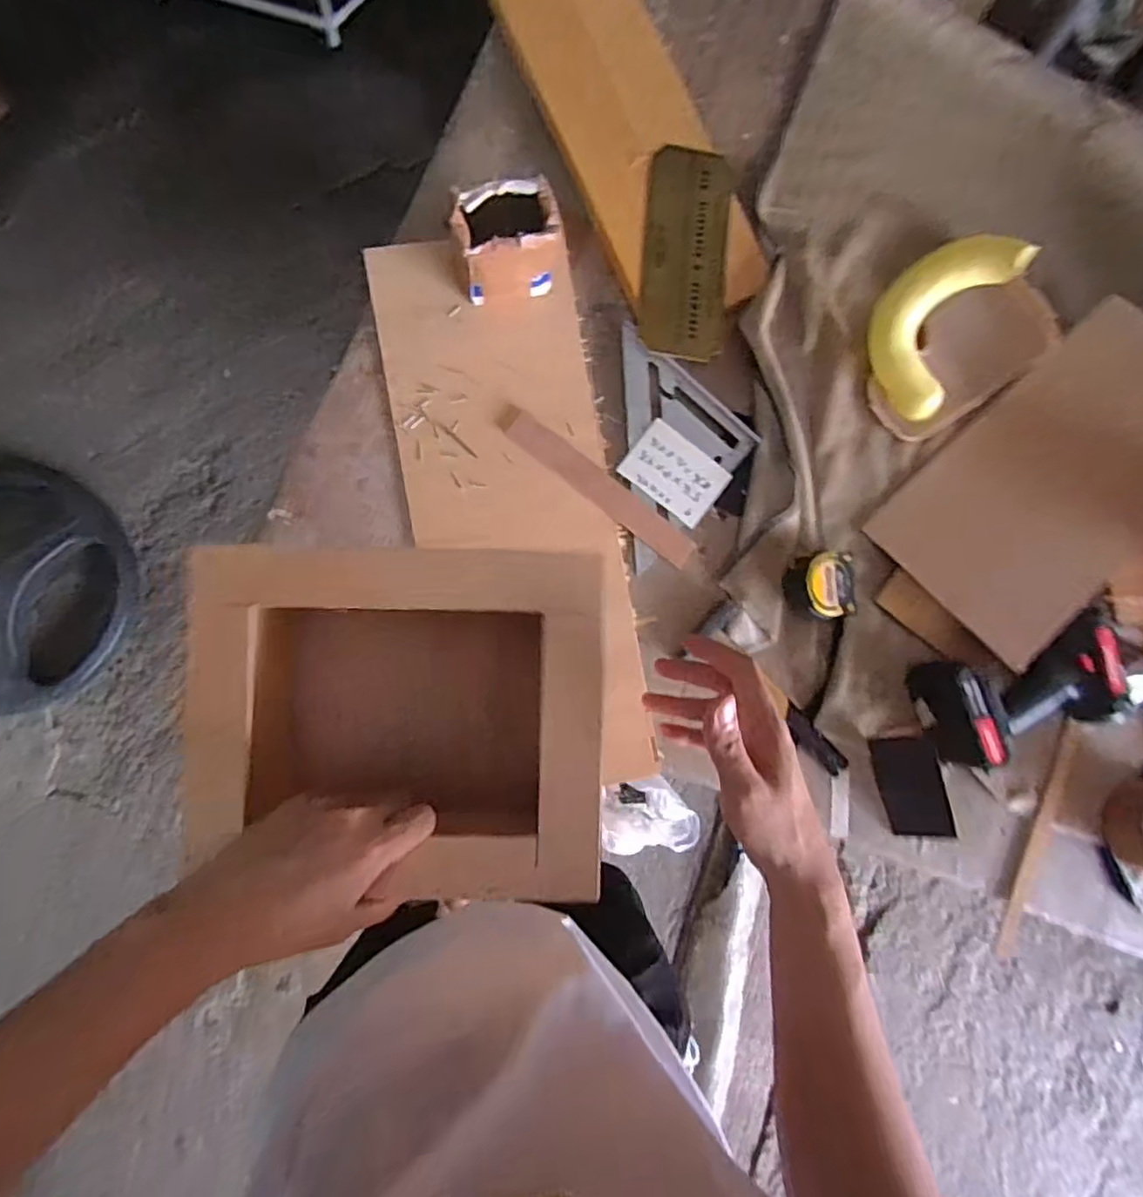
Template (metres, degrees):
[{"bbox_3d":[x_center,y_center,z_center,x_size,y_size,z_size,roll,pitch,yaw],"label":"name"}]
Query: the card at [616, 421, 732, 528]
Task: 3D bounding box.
[{"bbox_3d":[0.105,-0.127,0.645,0.095,0.004,0.073,38,83,2],"label":"card"}]

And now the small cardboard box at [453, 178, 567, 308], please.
[{"bbox_3d":[-0.057,-0.329,0.593,0.103,0.094,0.068,-16,89,-7],"label":"small cardboard box"}]

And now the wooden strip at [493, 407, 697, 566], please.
[{"bbox_3d":[0.025,-0.113,0.632,0.230,0.004,0.034,39,84,-2],"label":"wooden strip"}]

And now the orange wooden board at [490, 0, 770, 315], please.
[{"bbox_3d":[0.058,-0.480,0.660,0.153,0.033,0.404,-25,90,-7],"label":"orange wooden board"}]

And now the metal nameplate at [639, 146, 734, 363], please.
[{"bbox_3d":[0.116,-0.352,0.652,0.087,0.006,0.211,3,88,-4],"label":"metal nameplate"}]

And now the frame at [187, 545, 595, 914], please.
[{"bbox_3d":[-0.111,0.079,0.440,0.242,0.133,0.203,1,87,-7],"label":"frame"}]

